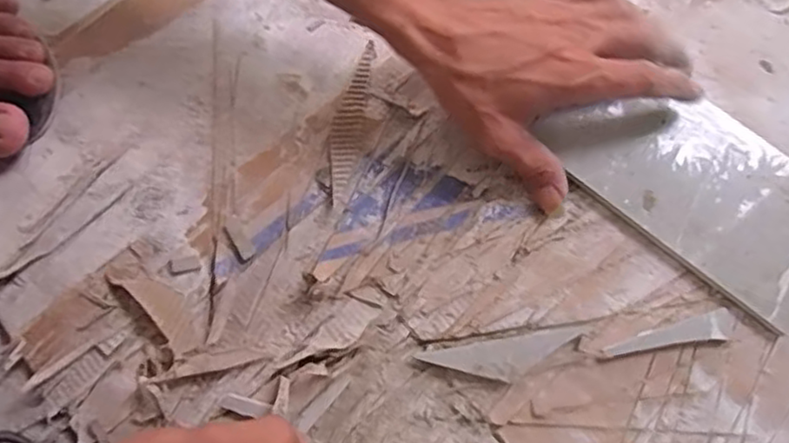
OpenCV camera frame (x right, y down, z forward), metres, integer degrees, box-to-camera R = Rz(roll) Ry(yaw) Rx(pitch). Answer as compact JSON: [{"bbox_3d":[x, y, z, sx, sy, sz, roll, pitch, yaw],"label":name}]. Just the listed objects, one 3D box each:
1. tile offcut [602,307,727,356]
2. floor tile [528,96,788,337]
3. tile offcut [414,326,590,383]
[{"bbox_3d":[0.164,0.072,0.405,0.078,0.009,0.017,-16,76,-7],"label":"tile offcut"},{"bbox_3d":[0.199,-0.024,0.434,0.192,0.011,0.102,39,78,9],"label":"floor tile"},{"bbox_3d":[0.066,0.081,0.405,0.099,0.008,0.029,-5,75,-4],"label":"tile offcut"}]

